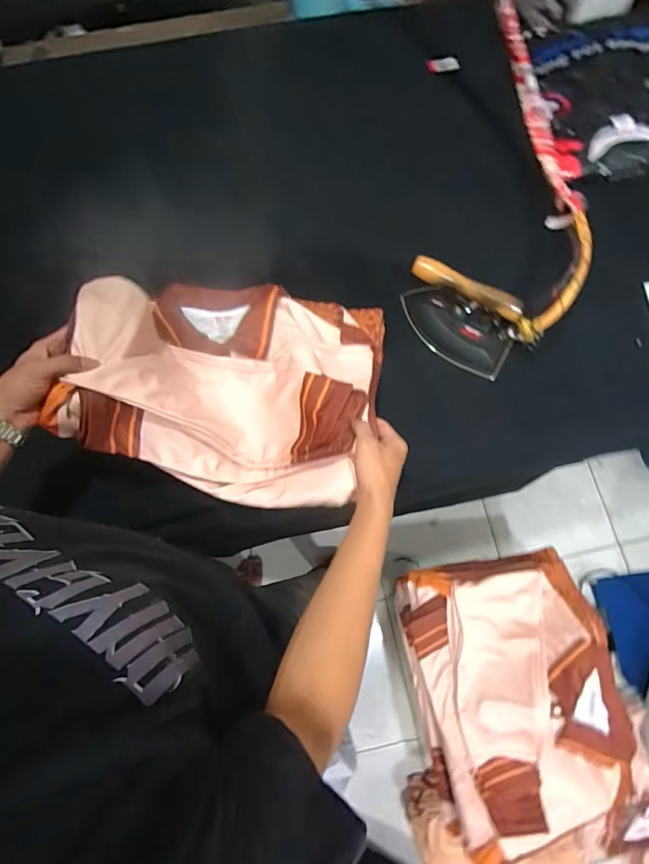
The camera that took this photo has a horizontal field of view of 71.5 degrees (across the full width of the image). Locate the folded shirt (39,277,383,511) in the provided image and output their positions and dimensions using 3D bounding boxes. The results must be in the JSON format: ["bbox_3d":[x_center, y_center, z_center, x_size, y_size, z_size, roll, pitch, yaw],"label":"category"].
[{"bbox_3d":[-0.123,-0.087,0.626,0.379,0.214,0.333,7,75,4],"label":"folded shirt"}]

